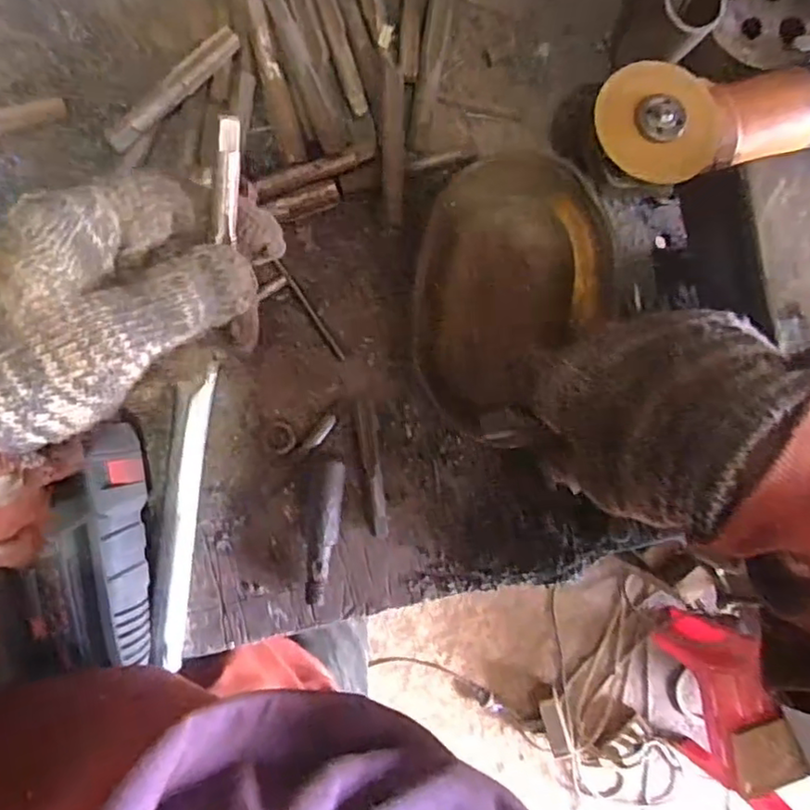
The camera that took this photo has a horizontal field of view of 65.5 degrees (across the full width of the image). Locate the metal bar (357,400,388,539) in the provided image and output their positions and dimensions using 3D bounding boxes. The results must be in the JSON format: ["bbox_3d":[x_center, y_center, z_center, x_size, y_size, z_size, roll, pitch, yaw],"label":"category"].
[{"bbox_3d":[-0.023,0.046,0.460,0.013,0.010,0.101,-8,94,-8],"label":"metal bar"}]

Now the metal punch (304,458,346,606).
[{"bbox_3d":[-0.059,0.092,0.456,0.023,0.017,0.103,4,92,-9],"label":"metal punch"}]

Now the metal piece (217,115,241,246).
[{"bbox_3d":[-0.071,-0.092,0.257,0.009,0.004,0.048,4,121,-8],"label":"metal piece"}]

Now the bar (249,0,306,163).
[{"bbox_3d":[-0.090,-0.224,0.439,0.014,0.013,0.106,-16,95,-8],"label":"bar"}]

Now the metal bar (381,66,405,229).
[{"bbox_3d":[-0.008,-0.181,0.444,0.017,0.010,0.105,0,93,-9],"label":"metal bar"}]

